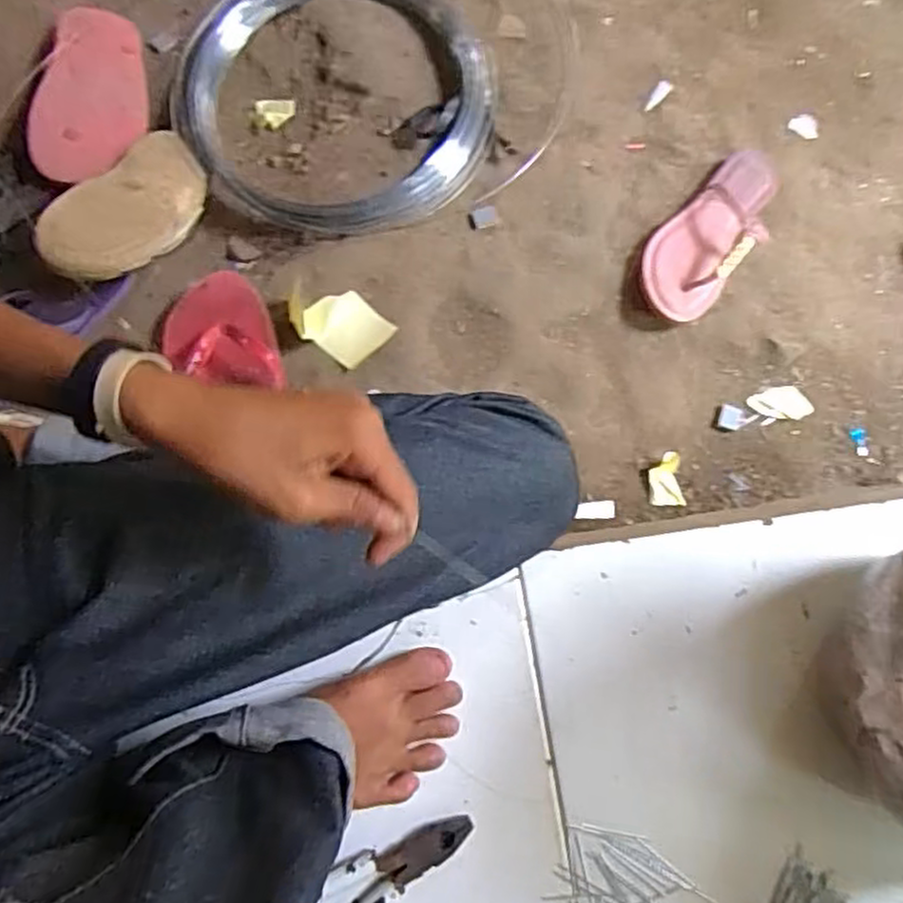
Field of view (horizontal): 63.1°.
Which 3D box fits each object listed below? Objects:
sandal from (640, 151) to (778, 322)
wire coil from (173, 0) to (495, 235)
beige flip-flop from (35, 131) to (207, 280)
[{"bbox_3d":[0.283,-0.239,0.777,0.092,0.050,0.219,40,77,7],"label":"sandal"},{"bbox_3d":[-0.123,-0.406,0.827,0.338,0.056,0.328,0,78,0],"label":"wire coil"},{"bbox_3d":[-0.333,-0.256,0.774,0.098,0.027,0.217,33,54,-9],"label":"beige flip-flop"}]

